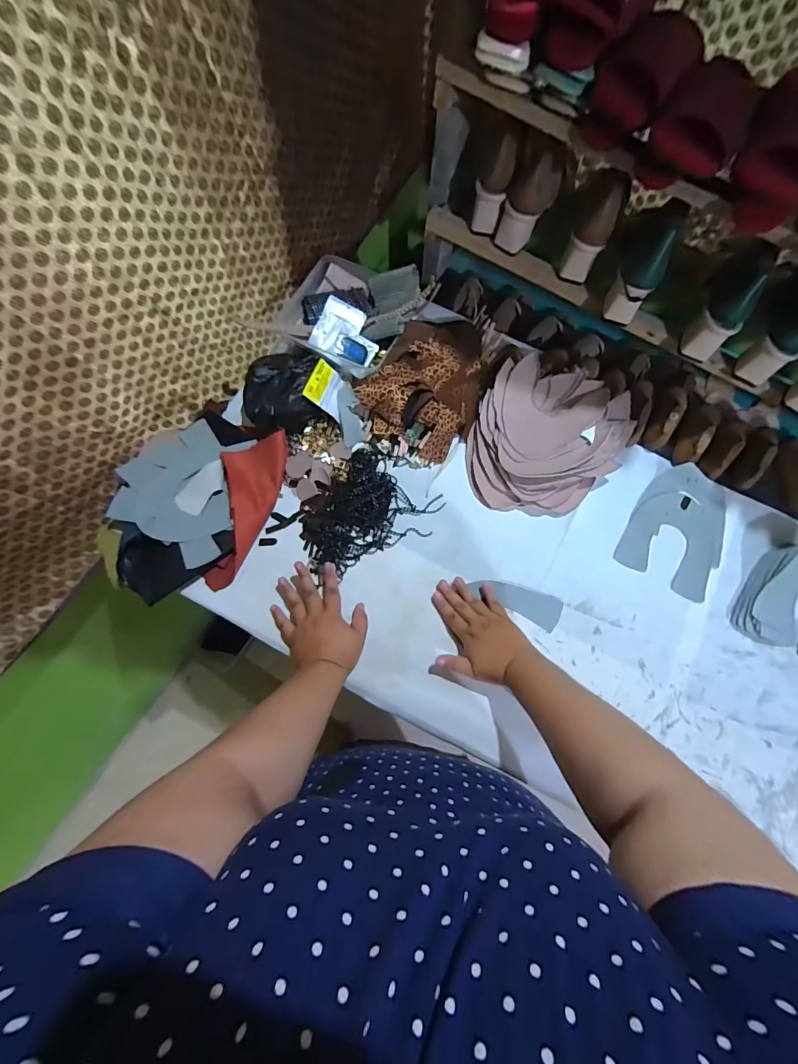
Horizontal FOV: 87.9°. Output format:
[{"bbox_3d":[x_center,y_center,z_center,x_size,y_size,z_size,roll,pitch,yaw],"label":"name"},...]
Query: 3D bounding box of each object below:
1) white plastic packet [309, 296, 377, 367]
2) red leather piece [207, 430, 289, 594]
[{"bbox_3d":[-0.089,-0.343,0.723,0.108,0.020,0.097,23,80,-15],"label":"white plastic packet"},{"bbox_3d":[-0.236,-0.033,0.648,0.089,0.049,0.238,6,75,0],"label":"red leather piece"}]

